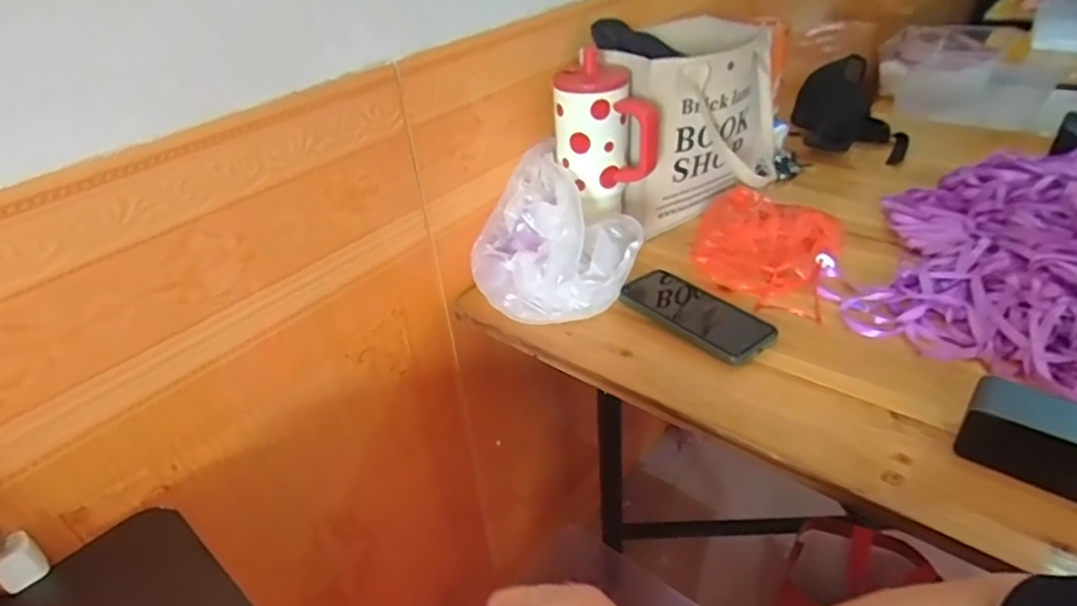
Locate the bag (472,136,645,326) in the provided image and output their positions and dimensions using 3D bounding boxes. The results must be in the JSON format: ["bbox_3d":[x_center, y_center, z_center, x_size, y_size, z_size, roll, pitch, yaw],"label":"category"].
[{"bbox_3d":[0.024,-0.064,0.694,0.198,0.116,0.172,23,44,34],"label":"bag"}]

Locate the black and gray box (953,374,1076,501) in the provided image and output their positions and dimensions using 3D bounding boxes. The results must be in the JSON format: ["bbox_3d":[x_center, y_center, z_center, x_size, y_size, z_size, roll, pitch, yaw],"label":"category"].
[{"bbox_3d":[0.389,0.107,0.457,0.127,0.056,0.049,23,44,34],"label":"black and gray box"}]

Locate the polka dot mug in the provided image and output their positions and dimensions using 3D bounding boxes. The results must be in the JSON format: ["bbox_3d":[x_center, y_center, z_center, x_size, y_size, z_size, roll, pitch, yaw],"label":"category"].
[{"bbox_3d":[0.078,-0.192,0.717,0.115,0.148,0.091,0,36,7],"label":"polka dot mug"}]

